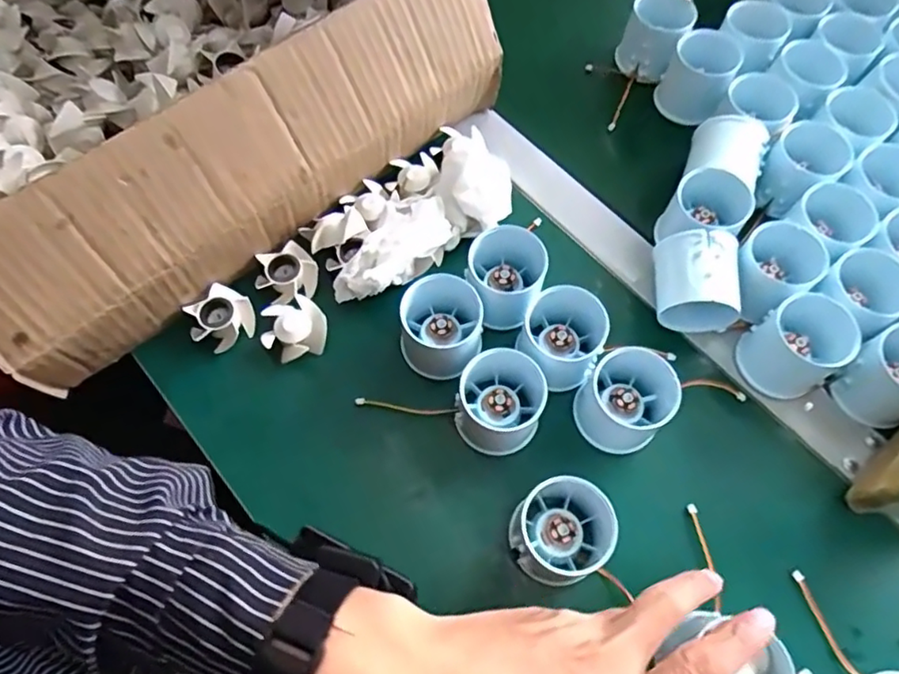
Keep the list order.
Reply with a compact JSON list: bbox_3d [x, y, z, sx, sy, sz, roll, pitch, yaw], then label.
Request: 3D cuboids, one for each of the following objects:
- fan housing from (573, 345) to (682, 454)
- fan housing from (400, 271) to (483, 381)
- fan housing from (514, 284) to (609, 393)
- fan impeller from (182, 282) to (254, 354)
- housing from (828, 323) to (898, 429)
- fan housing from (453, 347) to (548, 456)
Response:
[{"bbox_3d":[0.111,0.037,0.379,0.054,0.052,0.053,1,65,-1],"label":"fan housing"},{"bbox_3d":[-0.004,-0.005,0.399,0.050,0.045,0.056,4,65,1],"label":"fan housing"},{"bbox_3d":[0.076,0.000,0.399,0.051,0.047,0.051,1,65,-1],"label":"fan housing"},{"bbox_3d":[-0.156,-0.012,0.419,0.041,0.019,0.038,-41,72,-18],"label":"fan impeller"},{"bbox_3d":[0.282,0.024,0.389,0.055,0.046,0.051,-27,68,-13],"label":"housing"},{"bbox_3d":[0.033,0.040,0.384,0.053,0.049,0.057,1,65,-1],"label":"fan housing"}]

